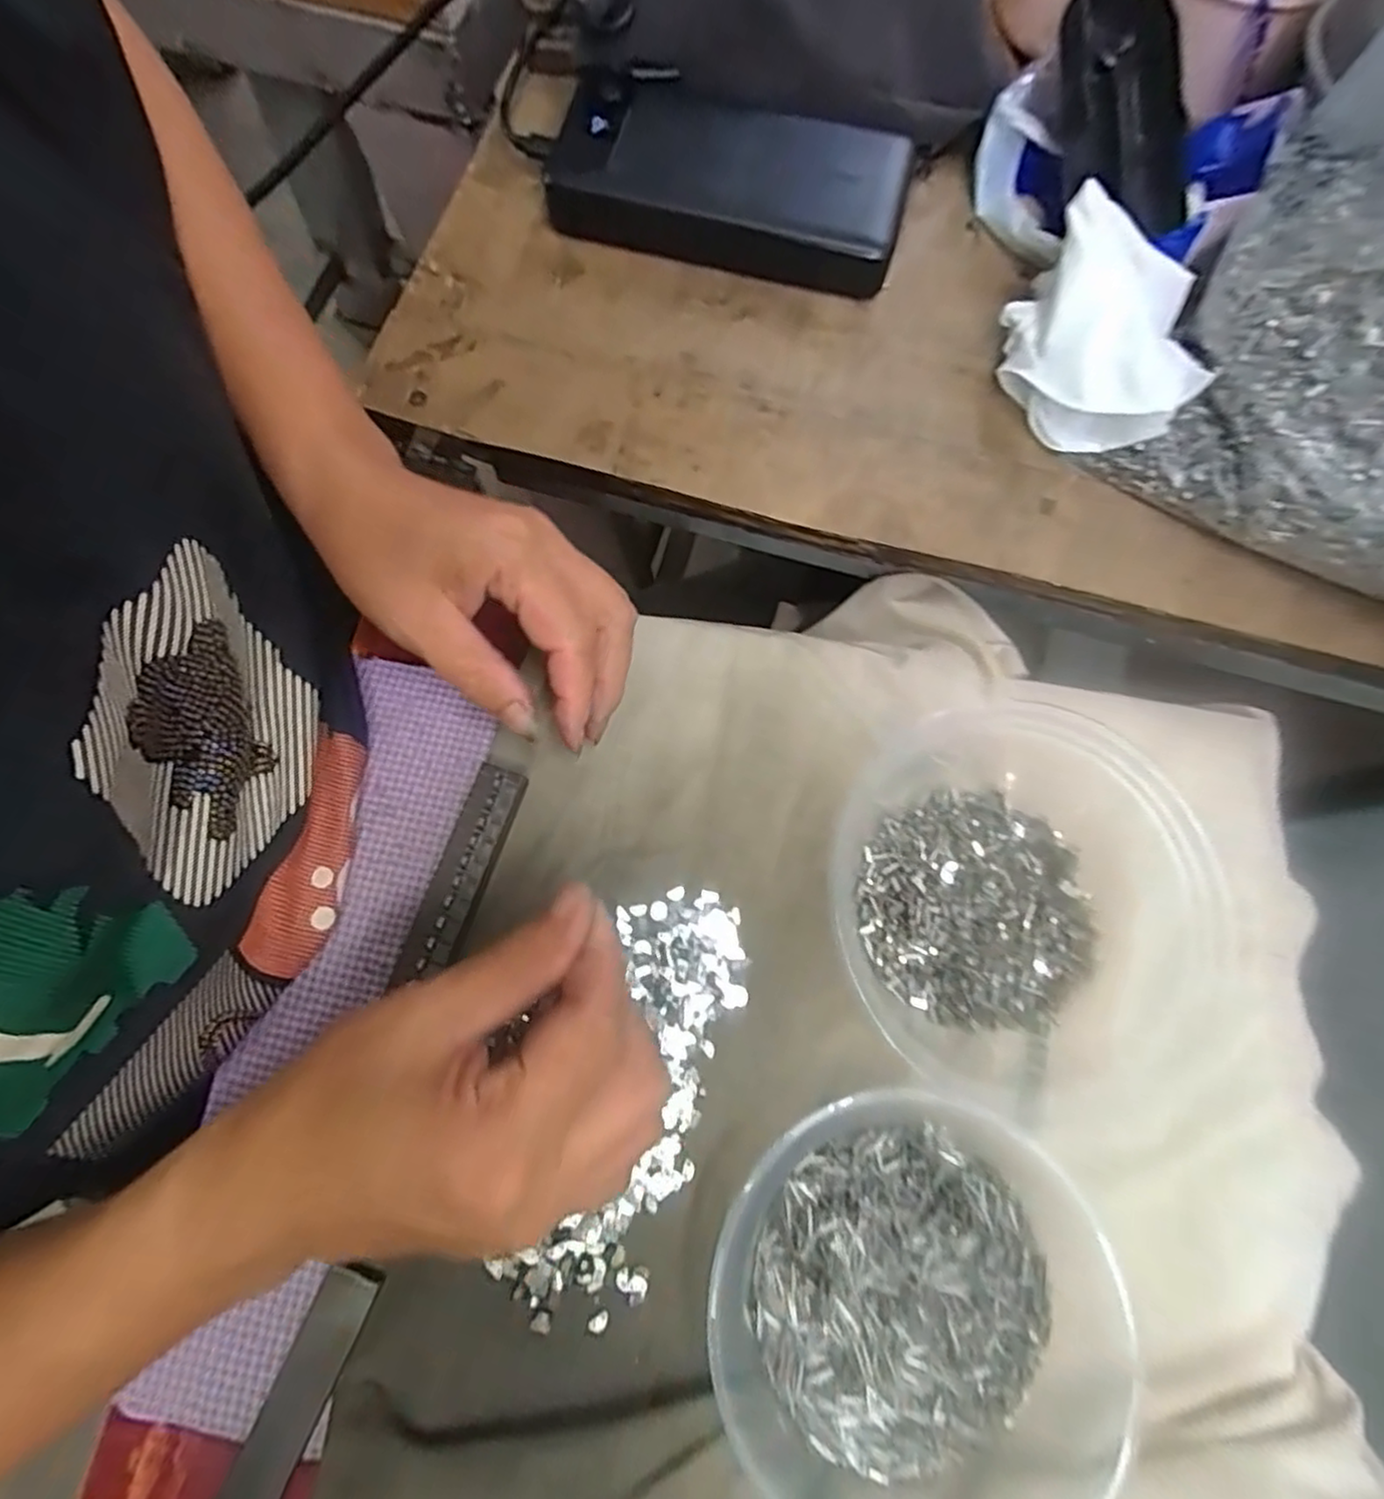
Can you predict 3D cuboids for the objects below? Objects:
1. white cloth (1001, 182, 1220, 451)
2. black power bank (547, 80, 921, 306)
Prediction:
[{"bbox_3d":[0.165,-0.168,0.280,0.071,0.048,0.081,21,77,5],"label":"white cloth"},{"bbox_3d":[0.016,-0.256,0.311,0.154,0.025,0.070,15,79,3],"label":"black power bank"}]

